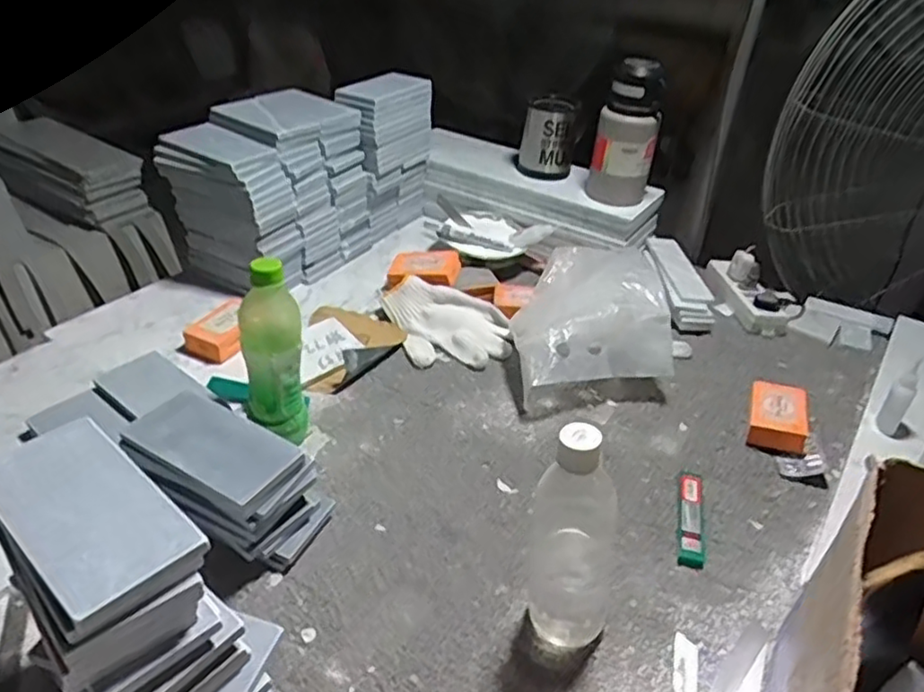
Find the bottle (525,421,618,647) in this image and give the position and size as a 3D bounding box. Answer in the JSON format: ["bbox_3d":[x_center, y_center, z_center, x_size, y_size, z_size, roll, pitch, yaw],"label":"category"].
[{"bbox_3d":[0.091,0.153,0.543,0.083,0.205,0.063,13,36,13],"label":"bottle"}]

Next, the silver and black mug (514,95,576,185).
[{"bbox_3d":[0.150,-0.370,1.223,0.103,0.126,0.087,7,38,5],"label":"silver and black mug"}]

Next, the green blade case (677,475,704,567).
[{"bbox_3d":[0.236,0.175,0.701,0.024,0.010,0.126,11,36,11],"label":"green blade case"}]

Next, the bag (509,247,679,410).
[{"bbox_3d":[0.177,-0.036,0.910,0.201,0.110,0.277,10,38,8],"label":"bag"}]

